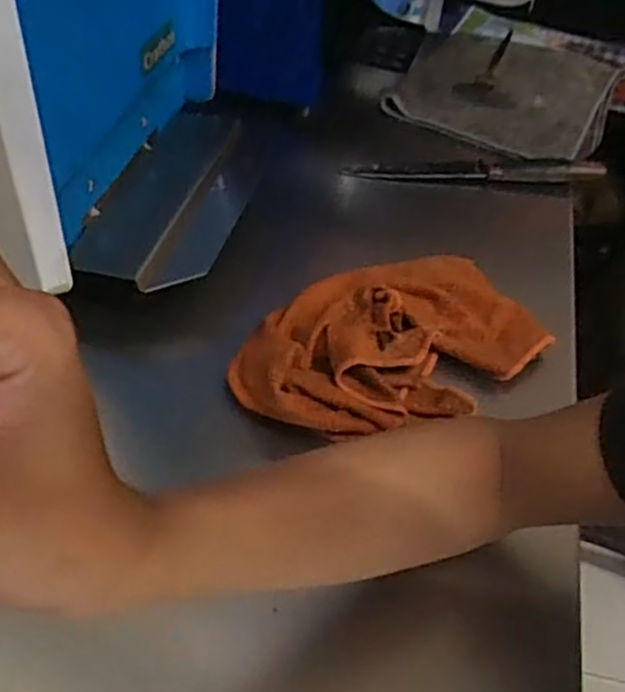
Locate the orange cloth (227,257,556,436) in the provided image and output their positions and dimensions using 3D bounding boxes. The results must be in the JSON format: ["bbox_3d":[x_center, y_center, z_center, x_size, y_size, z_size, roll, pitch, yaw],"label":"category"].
[{"bbox_3d":[0.050,-0.008,0.485,0.205,0.031,0.126,-9,48,-15],"label":"orange cloth"}]

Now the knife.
[{"bbox_3d":[0.149,-0.160,0.668,0.236,0.023,0.021,2,47,-5],"label":"knife"}]

